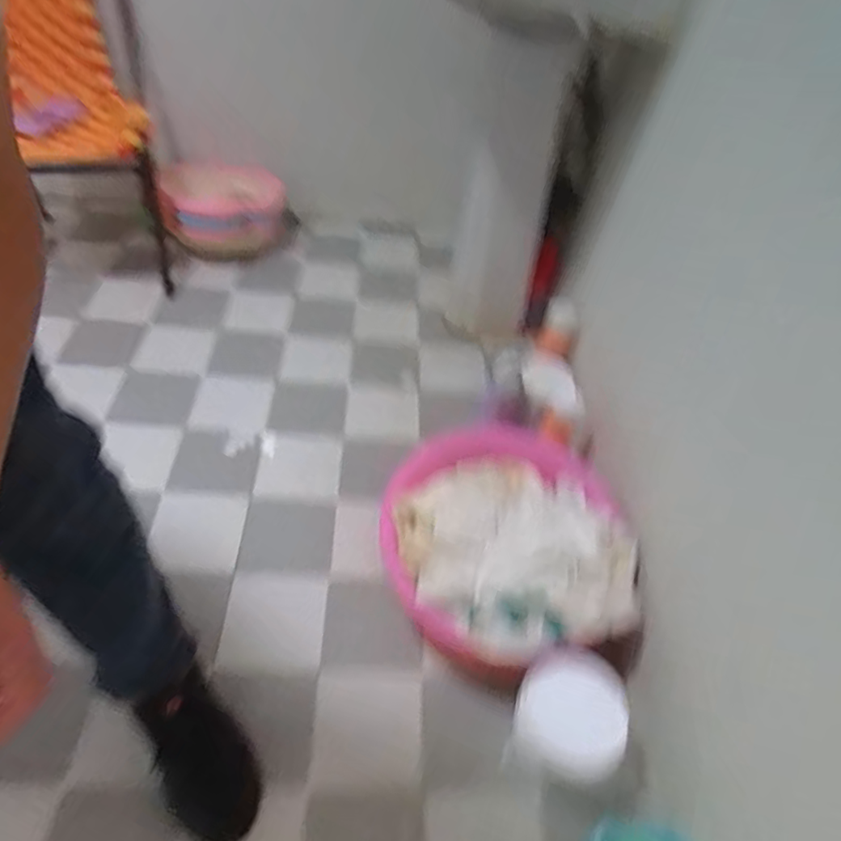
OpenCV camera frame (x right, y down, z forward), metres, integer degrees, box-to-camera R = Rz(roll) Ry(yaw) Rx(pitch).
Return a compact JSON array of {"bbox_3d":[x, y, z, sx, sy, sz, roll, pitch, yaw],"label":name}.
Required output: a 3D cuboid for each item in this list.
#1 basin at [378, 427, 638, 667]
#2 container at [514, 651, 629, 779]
[{"bbox_3d":[0.117,0.179,0.950,0.322,0.134,0.397,-6,47,-13],"label":"basin"},{"bbox_3d":[0.199,0.383,0.800,0.137,0.116,0.114,34,51,23],"label":"container"}]

